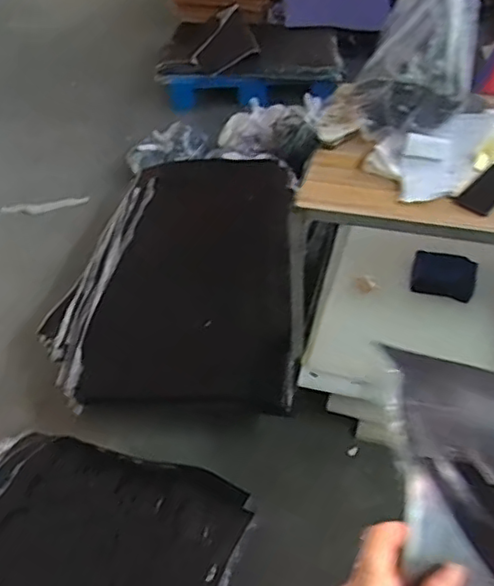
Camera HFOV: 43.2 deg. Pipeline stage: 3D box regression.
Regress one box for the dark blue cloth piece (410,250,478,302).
[{"bbox_3d":[0.542,-0.048,1.720,0.168,0.125,0.022,9,26,9],"label":"dark blue cloth piece"}]

